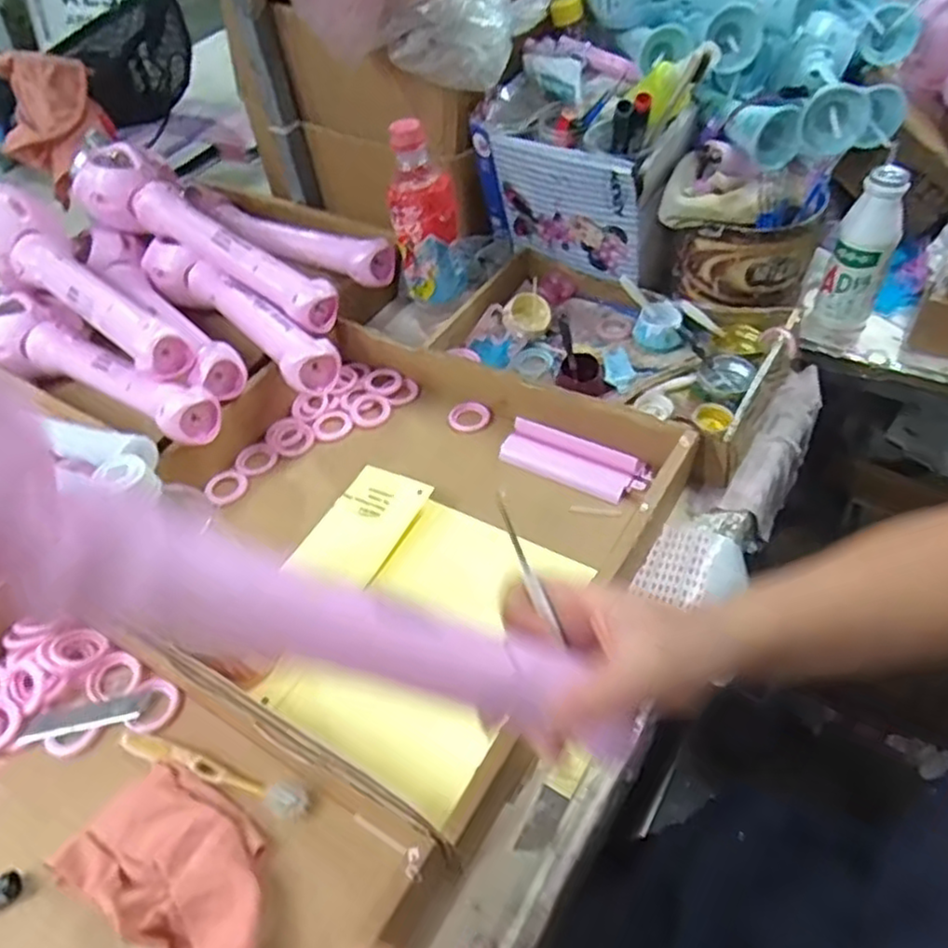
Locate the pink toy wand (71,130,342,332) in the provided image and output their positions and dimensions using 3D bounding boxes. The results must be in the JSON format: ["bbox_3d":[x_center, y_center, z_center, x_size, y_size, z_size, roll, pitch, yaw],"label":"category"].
[{"bbox_3d":[-0.283,-0.244,0.718,0.363,0.091,0.075,27,56,27],"label":"pink toy wand"}]

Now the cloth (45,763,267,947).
[{"bbox_3d":[-0.158,0.244,0.372,0.105,0.032,0.197,-24,50,-16],"label":"cloth"}]

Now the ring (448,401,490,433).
[{"bbox_3d":[-0.006,-0.053,0.656,0.035,0.008,0.033,-3,47,3],"label":"ring"}]

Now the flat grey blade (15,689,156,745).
[{"bbox_3d":[-0.257,0.162,0.477,0.085,0.004,0.018,-12,64,-4],"label":"flat grey blade"}]

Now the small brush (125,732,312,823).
[{"bbox_3d":[-0.164,0.185,0.443,0.135,0.014,0.019,10,50,15],"label":"small brush"}]

